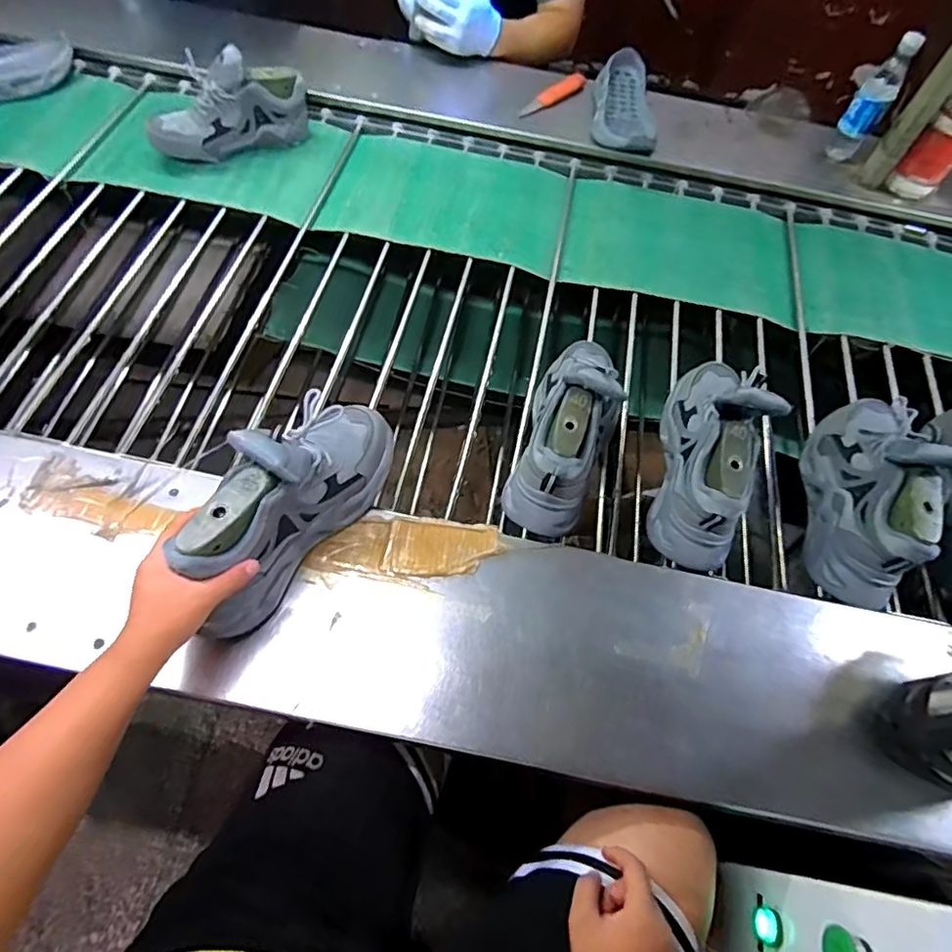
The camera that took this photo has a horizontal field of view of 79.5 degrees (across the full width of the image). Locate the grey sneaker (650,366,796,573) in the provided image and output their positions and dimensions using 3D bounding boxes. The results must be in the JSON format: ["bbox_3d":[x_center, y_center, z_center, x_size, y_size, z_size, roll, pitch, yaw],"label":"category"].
[{"bbox_3d":[0.297,-0.043,0.707,0.095,0.146,0.286,16,64,4],"label":"grey sneaker"}]

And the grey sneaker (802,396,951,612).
[{"bbox_3d":[0.493,0.005,0.708,0.091,0.148,0.289,14,64,3],"label":"grey sneaker"}]

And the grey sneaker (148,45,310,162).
[{"bbox_3d":[-0.428,-0.633,0.981,0.263,0.140,0.101,-22,67,-14],"label":"grey sneaker"}]

